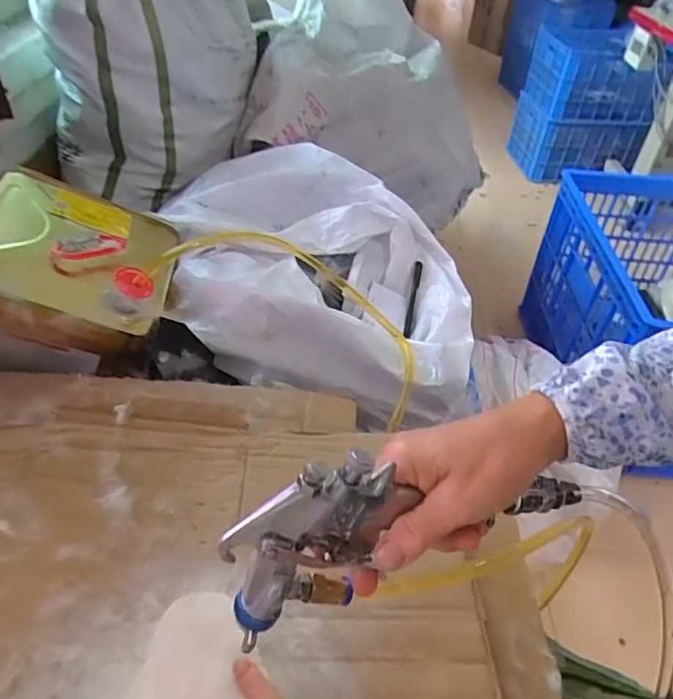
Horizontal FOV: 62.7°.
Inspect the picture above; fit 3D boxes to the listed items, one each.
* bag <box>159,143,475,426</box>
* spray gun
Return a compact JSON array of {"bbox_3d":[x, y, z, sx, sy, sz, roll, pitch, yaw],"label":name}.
[{"bbox_3d":[-0.025,-0.125,0.801,0.471,0.154,0.377,14,43,8],"label":"bag"},{"bbox_3d":[0.043,0.095,0.314,0.206,0.105,0.033,-11,47,-18],"label":"spray gun"}]

